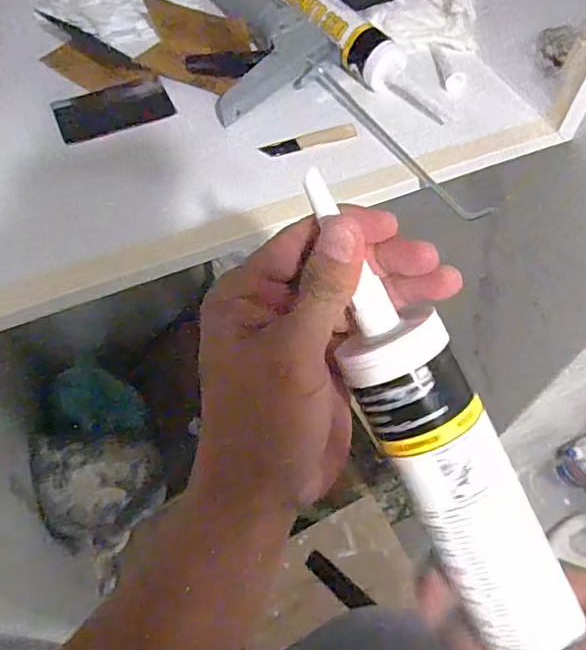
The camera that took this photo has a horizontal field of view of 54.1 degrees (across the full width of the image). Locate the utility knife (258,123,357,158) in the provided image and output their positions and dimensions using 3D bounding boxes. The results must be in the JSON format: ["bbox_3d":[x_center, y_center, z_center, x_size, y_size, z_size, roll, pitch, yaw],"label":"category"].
[{"bbox_3d":[0.017,-0.184,0.570,0.097,0.009,0.016,-17,61,-12],"label":"utility knife"}]

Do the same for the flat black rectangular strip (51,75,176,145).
[{"bbox_3d":[-0.185,-0.223,0.590,0.115,0.008,0.066,-25,63,-17],"label":"flat black rectangular strip"}]

